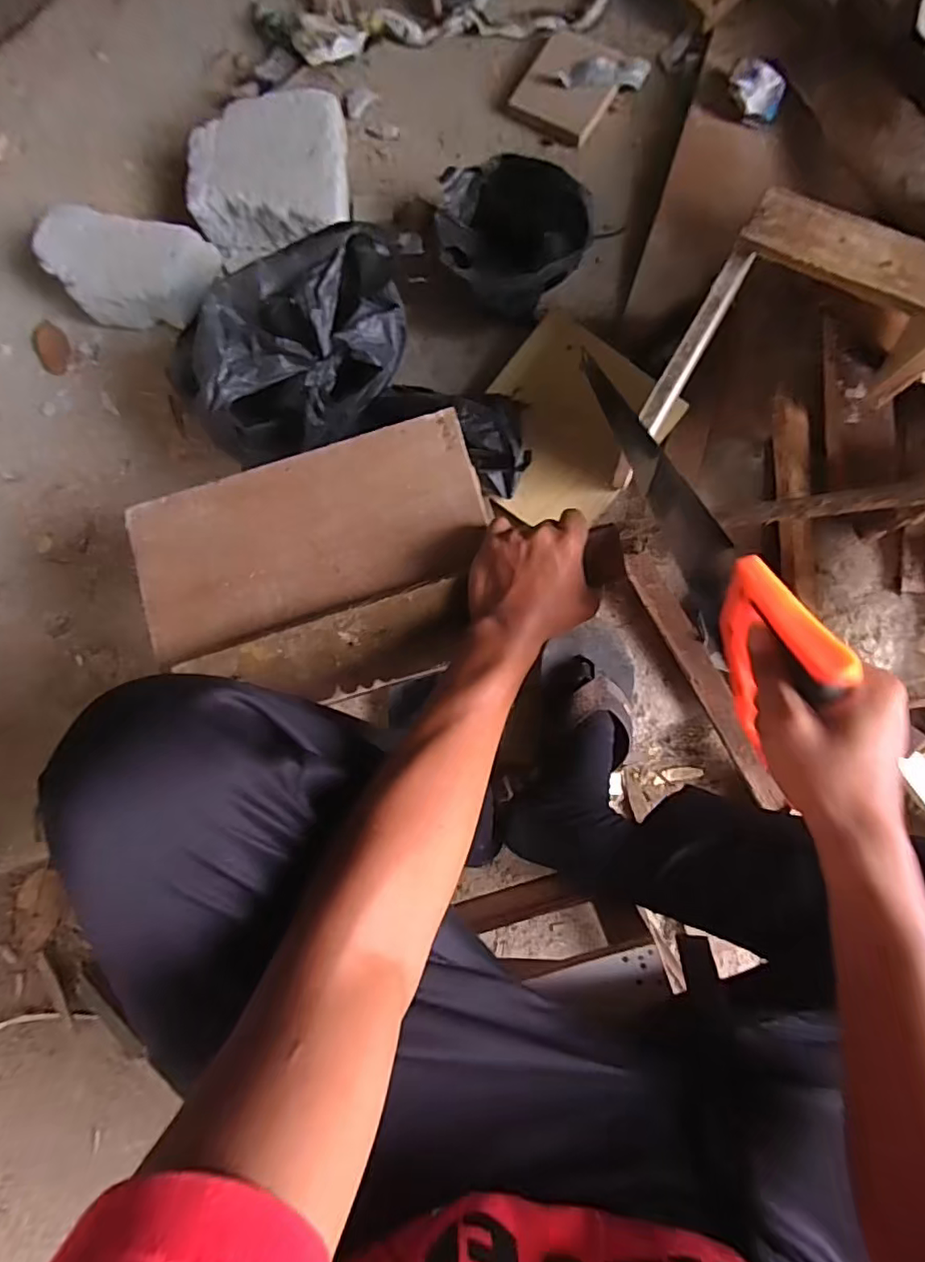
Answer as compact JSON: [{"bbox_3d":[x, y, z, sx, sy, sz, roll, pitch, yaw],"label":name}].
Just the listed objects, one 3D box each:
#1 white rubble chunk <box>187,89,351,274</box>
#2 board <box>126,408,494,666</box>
[{"bbox_3d":[-0.251,-0.594,0.753,0.203,0.079,0.189,-4,84,5],"label":"white rubble chunk"},{"bbox_3d":[-0.137,-0.084,0.509,0.314,0.017,0.149,-18,84,2],"label":"board"}]

